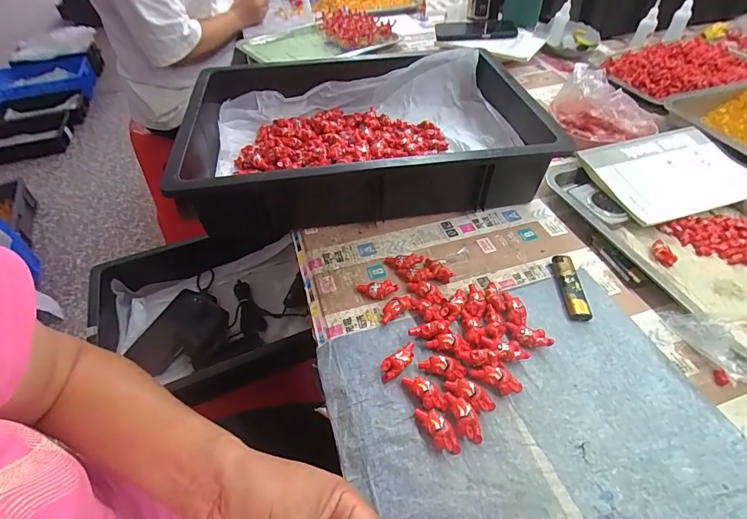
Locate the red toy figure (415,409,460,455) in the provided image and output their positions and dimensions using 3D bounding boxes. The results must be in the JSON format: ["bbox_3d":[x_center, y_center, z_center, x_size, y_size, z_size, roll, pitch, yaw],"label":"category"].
[{"bbox_3d":[0.051,0.135,0.312,0.018,0.012,0.041,-27,51,-18],"label":"red toy figure"}]

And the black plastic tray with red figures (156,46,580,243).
[{"bbox_3d":[-0.025,-0.191,0.560,0.457,0.098,0.348,-9,47,-3],"label":"black plastic tray with red figures"}]

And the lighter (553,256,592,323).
[{"bbox_3d":[0.205,0.026,0.410,0.021,0.012,0.082,0,48,5],"label":"lighter"}]

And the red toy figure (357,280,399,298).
[{"bbox_3d":[0.004,0.032,0.412,0.042,0.013,0.016,-2,47,4],"label":"red toy figure"}]

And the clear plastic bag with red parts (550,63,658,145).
[{"bbox_3d":[0.324,-0.212,0.544,0.142,0.093,0.080,18,52,20],"label":"clear plastic bag with red parts"}]

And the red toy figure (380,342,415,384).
[{"bbox_3d":[0.023,0.091,0.352,0.041,0.013,0.016,-32,53,-22],"label":"red toy figure"}]

